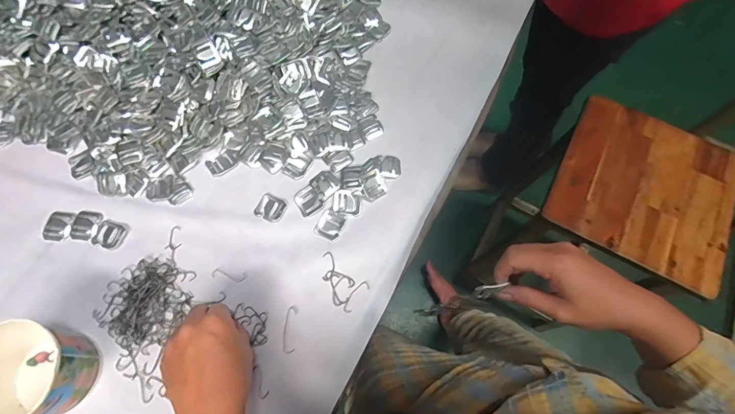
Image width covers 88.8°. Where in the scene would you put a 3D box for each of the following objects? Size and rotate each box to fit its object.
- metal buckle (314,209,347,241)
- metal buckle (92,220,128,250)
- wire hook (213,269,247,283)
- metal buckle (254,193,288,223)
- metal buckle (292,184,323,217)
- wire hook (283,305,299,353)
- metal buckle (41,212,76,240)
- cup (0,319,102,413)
[{"bbox_3d":[-0.046,0.022,0.462,0.030,0.004,0.034,24,70,8],"label":"metal buckle"},{"bbox_3d":[-0.311,0.033,0.452,0.035,0.004,0.032,17,69,6],"label":"metal buckle"},{"bbox_3d":[-0.162,0.080,0.439,0.040,0.004,0.013,4,69,1],"label":"wire hook"},{"bbox_3d":[-0.120,0.000,0.468,0.034,0.004,0.032,22,70,7],"label":"metal buckle"},{"bbox_3d":[-0.075,-0.008,0.471,0.028,0.006,0.033,-29,72,-12],"label":"metal buckle"},{"bbox_3d":[-0.085,0.134,0.414,0.013,0.004,0.050,3,69,0],"label":"wire hook"},{"bbox_3d":[-0.376,0.022,0.455,0.033,0.004,0.035,2,69,0],"label":"metal buckle"},{"bbox_3d":[-0.325,0.161,0.362,0.095,0.074,0.095,0,69,-1],"label":"cup"}]

